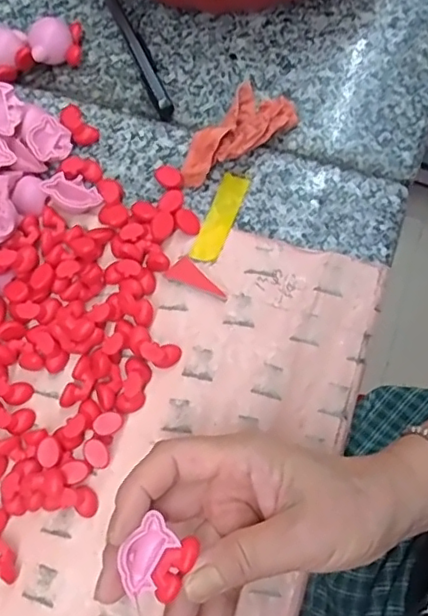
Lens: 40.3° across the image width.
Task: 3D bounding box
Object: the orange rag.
[{"bbox_3d":[0.017,-0.108,0.371,0.043,0.030,0.081,30,81,10],"label":"orange rag"}]

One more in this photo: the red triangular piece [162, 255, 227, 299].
[{"bbox_3d":[-0.009,-0.019,0.355,0.038,0.005,0.016,21,79,9],"label":"red triangular piece"}]

